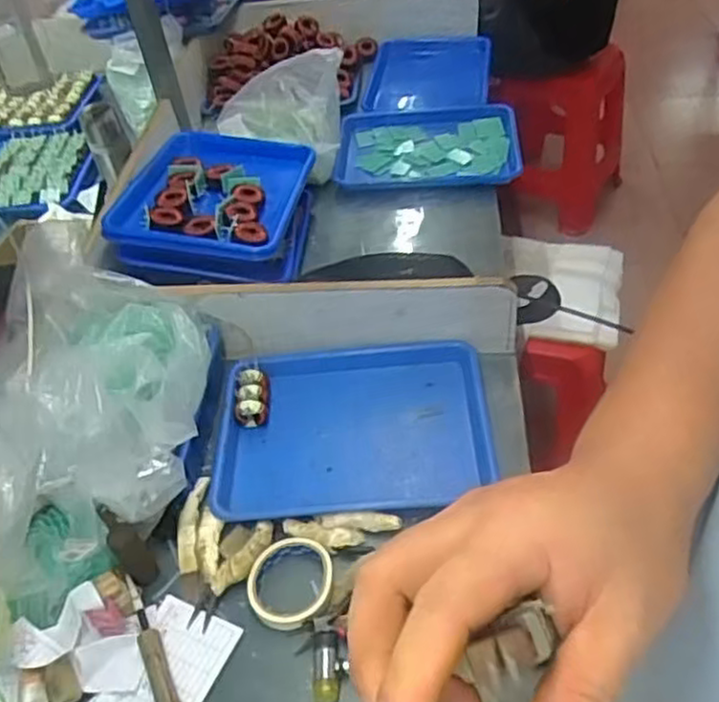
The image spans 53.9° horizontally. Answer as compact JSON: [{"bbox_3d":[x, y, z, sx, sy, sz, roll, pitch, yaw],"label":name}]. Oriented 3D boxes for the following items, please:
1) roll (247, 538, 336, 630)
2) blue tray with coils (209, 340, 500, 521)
[{"bbox_3d":[-0.072,0.244,0.753,0.088,0.022,0.098,10,49,16],"label":"roll"},{"bbox_3d":[-0.007,0.093,0.881,0.335,0.036,0.248,-5,47,2],"label":"blue tray with coils"}]

